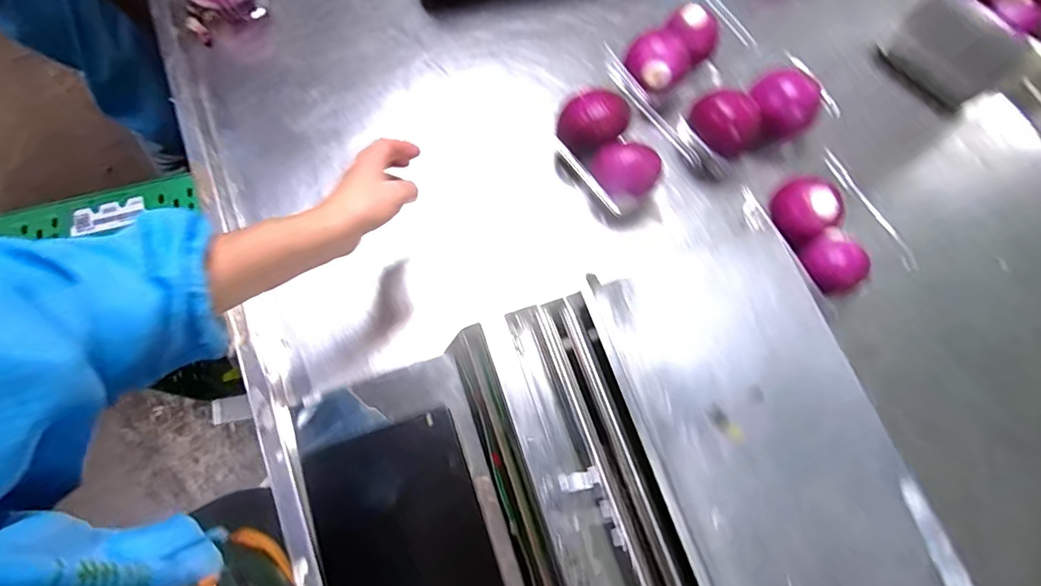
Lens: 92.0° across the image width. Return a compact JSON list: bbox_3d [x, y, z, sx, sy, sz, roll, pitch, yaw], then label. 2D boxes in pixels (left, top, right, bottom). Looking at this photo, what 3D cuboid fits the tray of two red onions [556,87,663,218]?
[{"bbox_3d":[0.100,-0.160,0.589,0.085,0.080,0.133,-36,76,-13],"label":"tray of two red onions"}]

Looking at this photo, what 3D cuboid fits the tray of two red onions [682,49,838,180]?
[{"bbox_3d":[0.288,-0.209,0.618,0.170,0.073,0.103,-24,74,-10],"label":"tray of two red onions"}]

